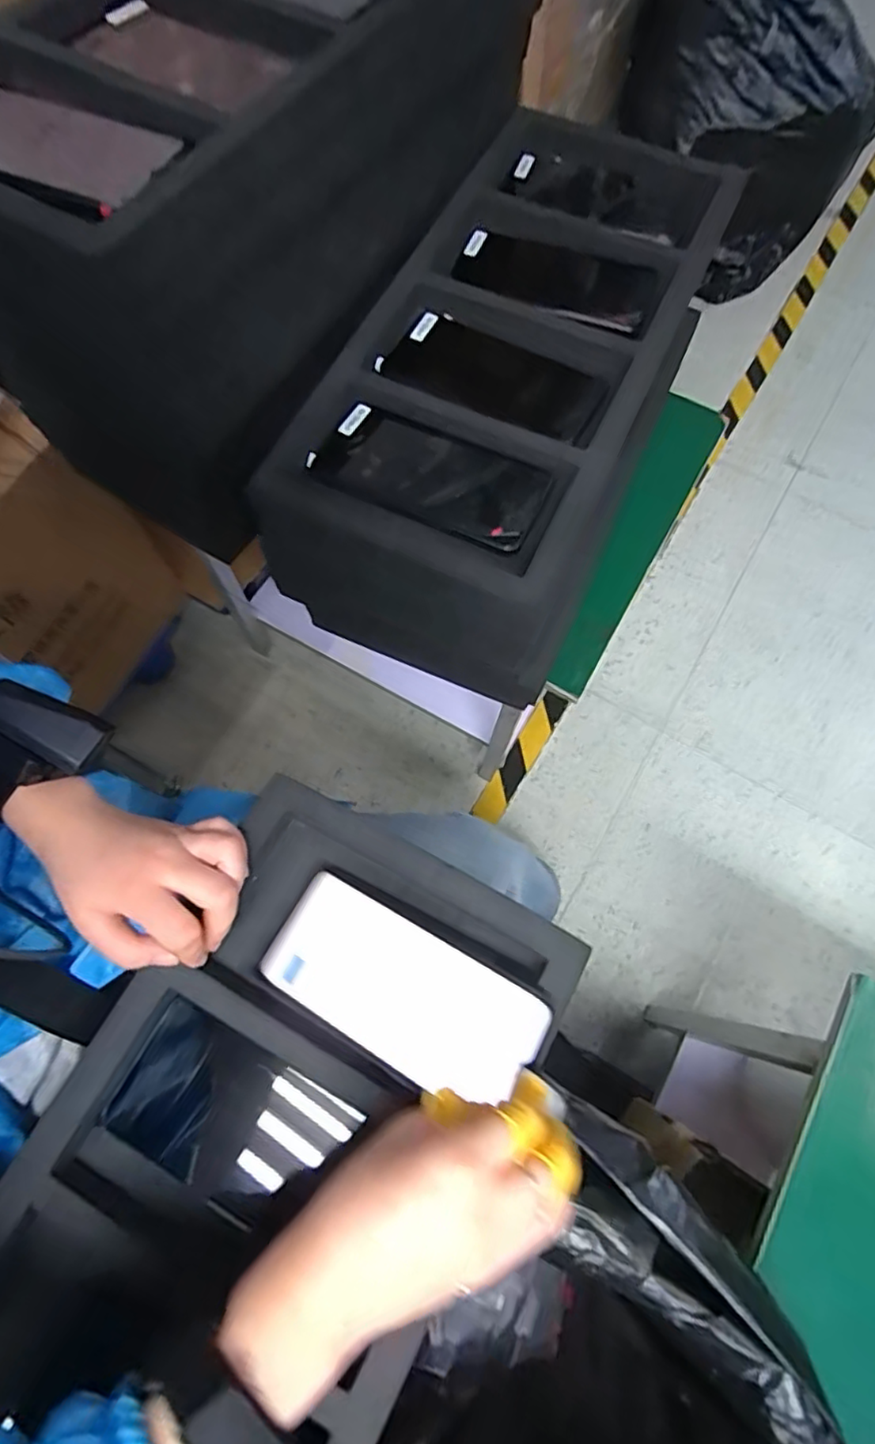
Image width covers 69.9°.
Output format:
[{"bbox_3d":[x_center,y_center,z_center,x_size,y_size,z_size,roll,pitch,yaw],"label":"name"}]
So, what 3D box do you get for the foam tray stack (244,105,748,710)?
[{"bbox_3d":[0.070,-0.294,0.568,0.227,0.160,0.501,23,73,8],"label":"foam tray stack"}]

